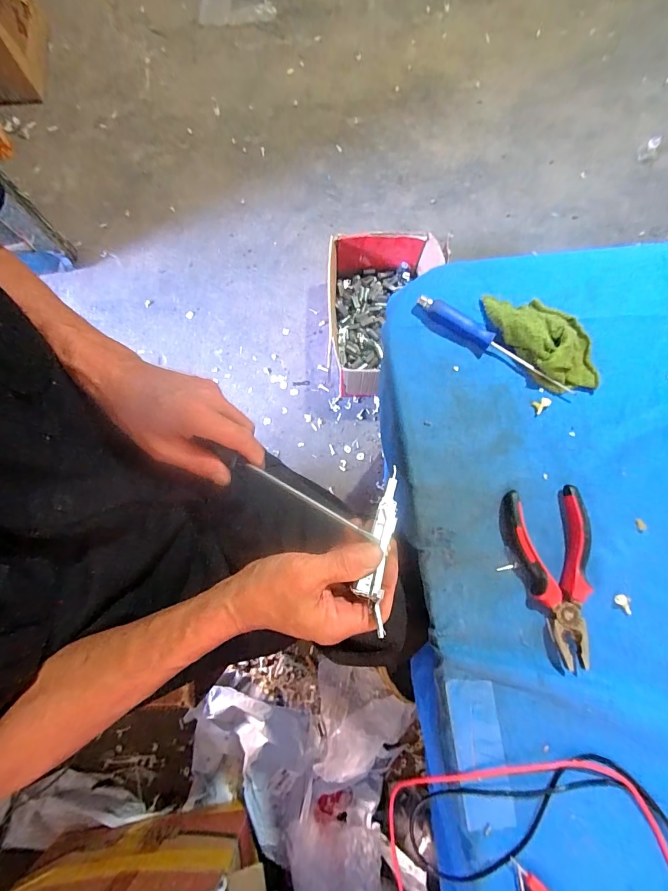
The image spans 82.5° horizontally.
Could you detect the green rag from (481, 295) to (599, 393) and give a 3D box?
[{"bbox_3d":[0.230,-0.120,0.410,0.077,0.026,0.137,-35,80,-8],"label":"green rag"}]

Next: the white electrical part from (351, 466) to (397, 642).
[{"bbox_3d":[0.040,0.079,0.323,0.023,0.018,0.128,15,61,3],"label":"white electrical part"}]

